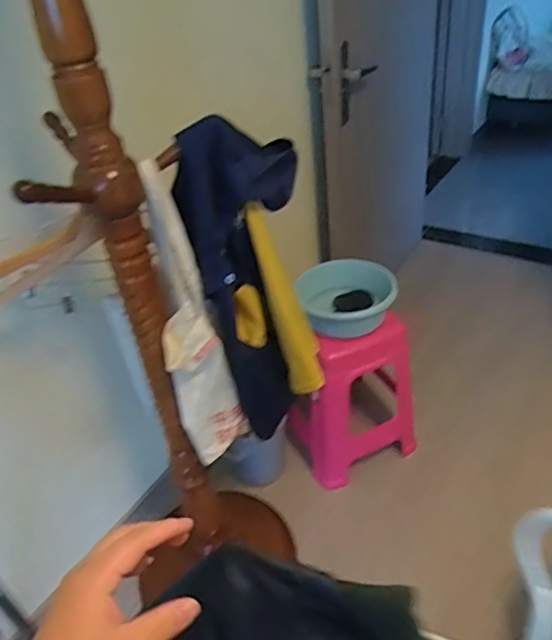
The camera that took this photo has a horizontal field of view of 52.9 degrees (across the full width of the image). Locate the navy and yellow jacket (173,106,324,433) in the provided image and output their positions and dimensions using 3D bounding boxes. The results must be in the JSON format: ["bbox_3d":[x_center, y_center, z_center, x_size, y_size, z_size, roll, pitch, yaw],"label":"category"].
[{"bbox_3d":[-0.036,-0.033,0.946,0.180,0.552,0.214,-10,37,-4],"label":"navy and yellow jacket"}]

